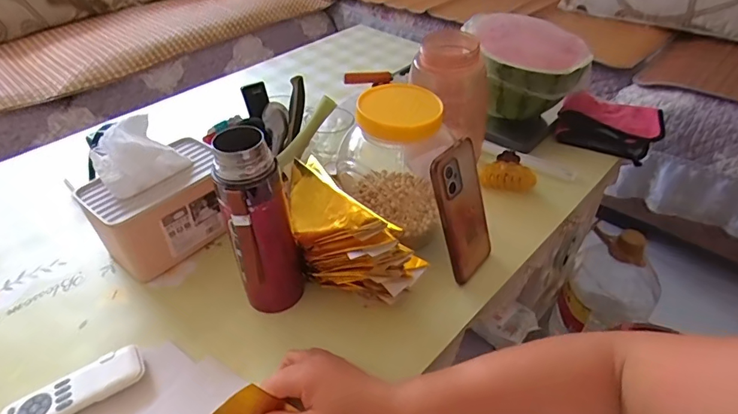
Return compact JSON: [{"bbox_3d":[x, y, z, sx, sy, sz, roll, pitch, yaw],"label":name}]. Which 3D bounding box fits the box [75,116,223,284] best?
[{"bbox_3d":[-0.267,-0.016,0.570,0.161,0.158,0.117,-32,49,-30],"label":"box"}]

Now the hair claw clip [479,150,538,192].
[{"bbox_3d":[0.208,-0.052,0.678,0.081,0.037,0.053,9,42,12],"label":"hair claw clip"}]

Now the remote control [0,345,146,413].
[{"bbox_3d":[-0.289,0.184,0.446,0.126,0.015,0.046,-25,46,-25],"label":"remote control"}]

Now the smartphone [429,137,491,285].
[{"bbox_3d":[0.111,0.006,0.525,0.011,0.164,0.083,12,42,42],"label":"smartphone"}]

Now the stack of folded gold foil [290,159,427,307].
[{"bbox_3d":[-0.036,0.030,0.528,0.196,0.111,0.093,32,51,33],"label":"stack of folded gold foil"}]

